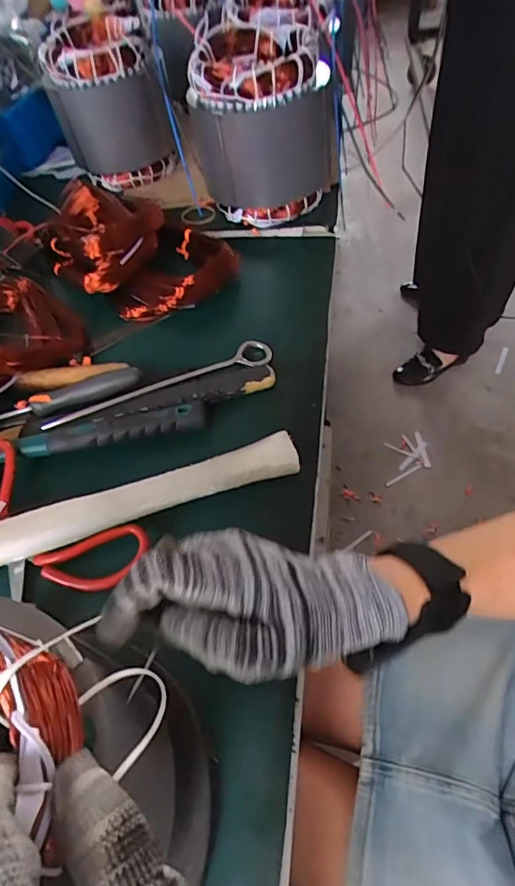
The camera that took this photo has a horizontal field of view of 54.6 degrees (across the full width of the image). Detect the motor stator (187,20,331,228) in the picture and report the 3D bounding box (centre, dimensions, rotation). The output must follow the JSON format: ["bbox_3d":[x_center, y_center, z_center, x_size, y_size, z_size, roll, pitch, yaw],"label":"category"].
[{"bbox_3d":[0.001,-0.374,0.591,0.150,0.162,0.150,-12,53,0],"label":"motor stator"}]

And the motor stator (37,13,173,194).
[{"bbox_3d":[-0.200,-0.447,0.668,0.131,0.153,0.140,-24,54,-9],"label":"motor stator"}]

